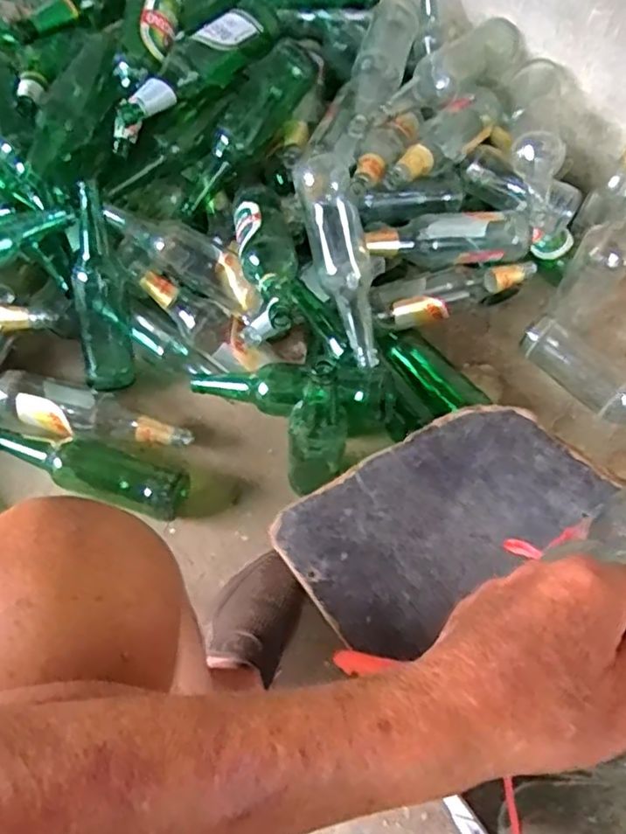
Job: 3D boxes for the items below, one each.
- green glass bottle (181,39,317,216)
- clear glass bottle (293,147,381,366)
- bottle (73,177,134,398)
[{"bbox_3d":[-0.099,-0.395,0.887,0.067,0.062,0.265,38,92,18],"label":"green glass bottle"},{"bbox_3d":[0.038,-0.191,0.807,0.071,0.063,0.268,-13,82,-7],"label":"clear glass bottle"},{"bbox_3d":[-0.277,-0.164,0.834,0.062,0.260,0.060,-1,24,-1],"label":"bottle"}]

